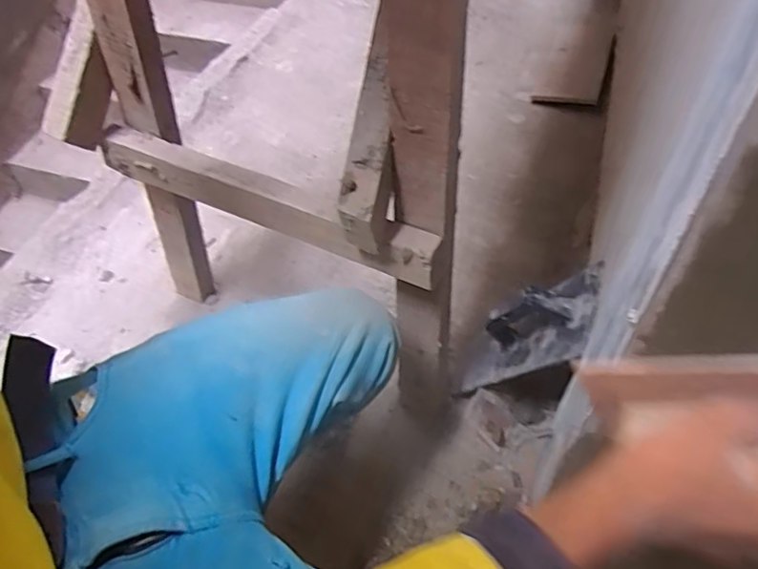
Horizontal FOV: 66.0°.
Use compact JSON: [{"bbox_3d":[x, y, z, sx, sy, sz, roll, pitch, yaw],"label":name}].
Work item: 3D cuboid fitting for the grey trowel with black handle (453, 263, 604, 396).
[{"bbox_3d":[0.161,0.065,0.727,0.074,0.272,0.109,34,55,-3],"label":"grey trowel with black handle"}]

